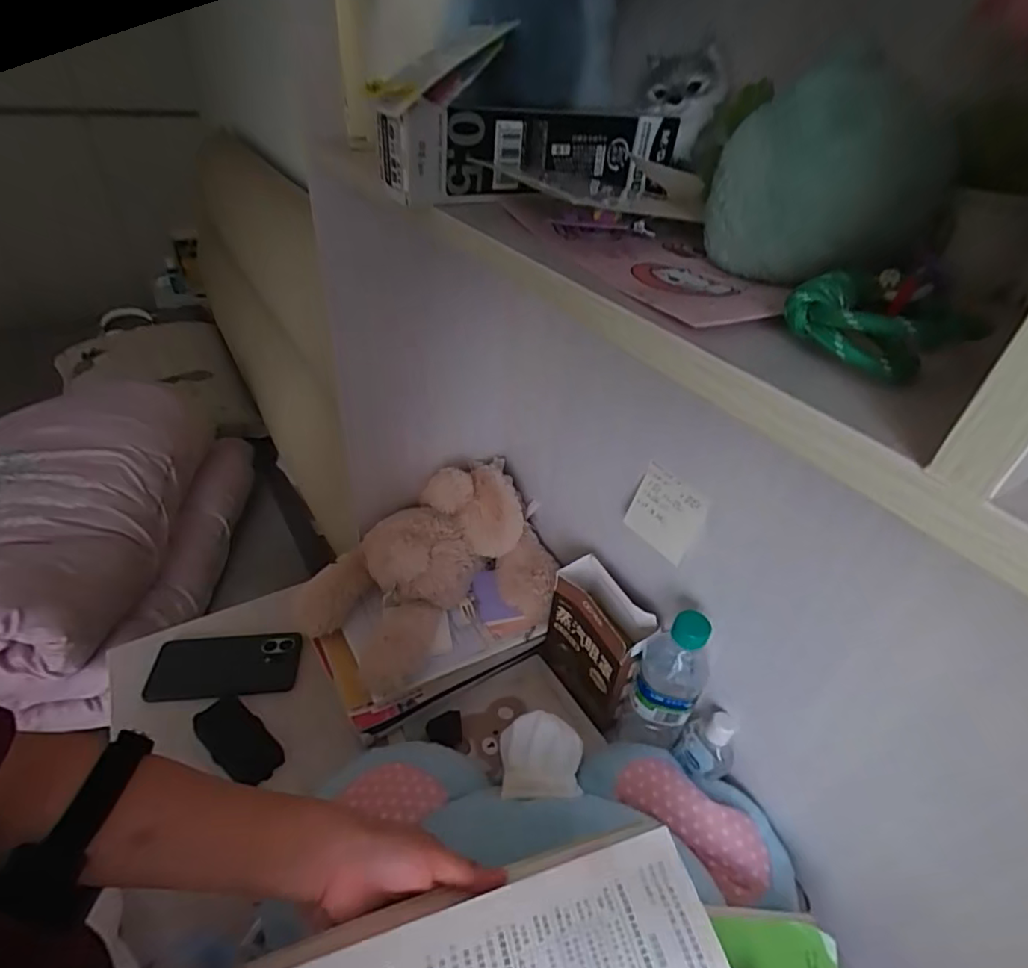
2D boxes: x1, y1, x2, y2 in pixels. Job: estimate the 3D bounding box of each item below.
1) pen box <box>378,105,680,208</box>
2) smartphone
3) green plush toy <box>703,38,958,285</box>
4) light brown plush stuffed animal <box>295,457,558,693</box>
[{"bbox_3d":[0.016,-0.192,0.325,0.182,0.044,0.041,-19,44,-27],"label":"pen box"},{"bbox_3d":[-0.345,0.219,0.672,0.160,0.014,0.084,-1,38,-9],"label":"smartphone"},{"bbox_3d":[0.116,-0.115,0.207,0.076,0.068,0.066,24,42,23],"label":"green plush toy"},{"bbox_3d":[-0.094,0.098,0.670,0.291,0.130,0.184,-20,44,-29],"label":"light brown plush stuffed animal"}]

